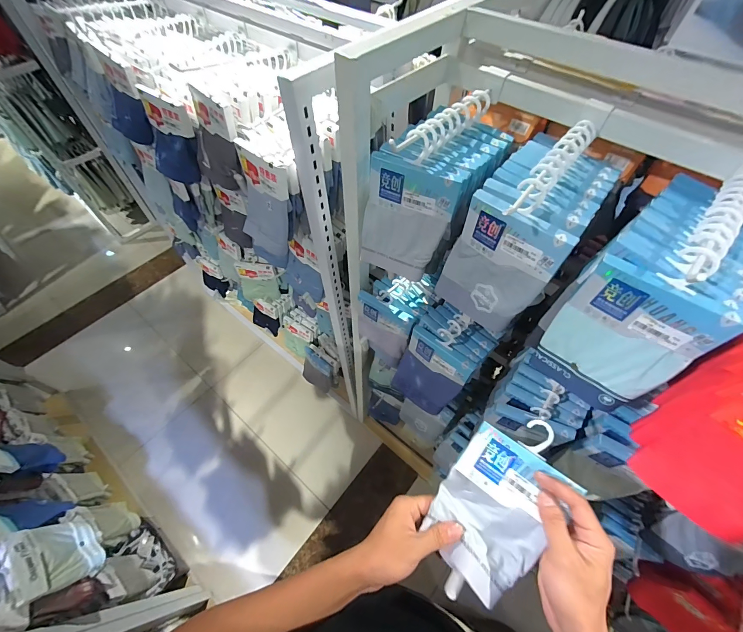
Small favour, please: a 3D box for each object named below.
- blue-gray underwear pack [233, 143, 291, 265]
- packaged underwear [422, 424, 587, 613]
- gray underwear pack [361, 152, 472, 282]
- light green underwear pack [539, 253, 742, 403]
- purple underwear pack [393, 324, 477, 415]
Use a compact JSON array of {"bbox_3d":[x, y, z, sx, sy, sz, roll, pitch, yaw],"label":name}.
[{"bbox_3d":[-0.197,-0.189,0.594,0.125,0.196,0.052,37,63,22],"label":"blue-gray underwear pack"},{"bbox_3d":[0.147,0.217,0.379,0.117,0.022,0.202,35,86,23],"label":"packaged underwear"},{"bbox_3d":[0.047,-0.131,0.461,0.121,0.165,0.021,25,48,13],"label":"gray underwear pack"},{"bbox_3d":[0.261,0.020,0.341,0.120,0.136,0.016,35,53,21],"label":"light green underwear pack"},{"bbox_3d":[0.111,0.115,0.620,0.127,0.187,0.025,34,47,20],"label":"purple underwear pack"}]

